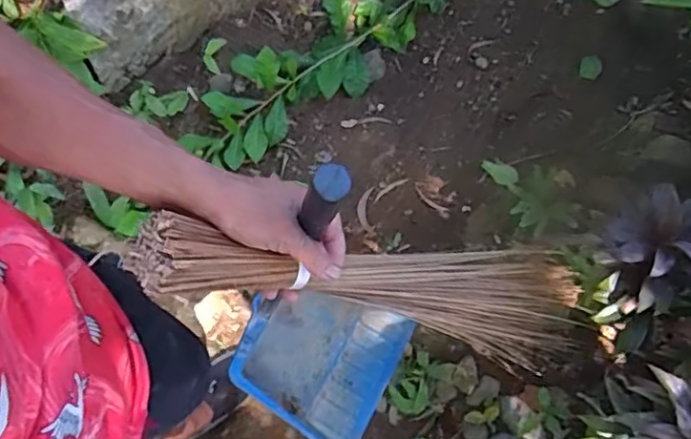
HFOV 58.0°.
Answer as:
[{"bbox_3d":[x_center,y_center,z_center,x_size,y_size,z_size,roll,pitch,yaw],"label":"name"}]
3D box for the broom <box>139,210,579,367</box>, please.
[{"bbox_3d":[0.078,0.078,0.687,0.648,0.061,0.125,13,63,-43],"label":"broom"}]

